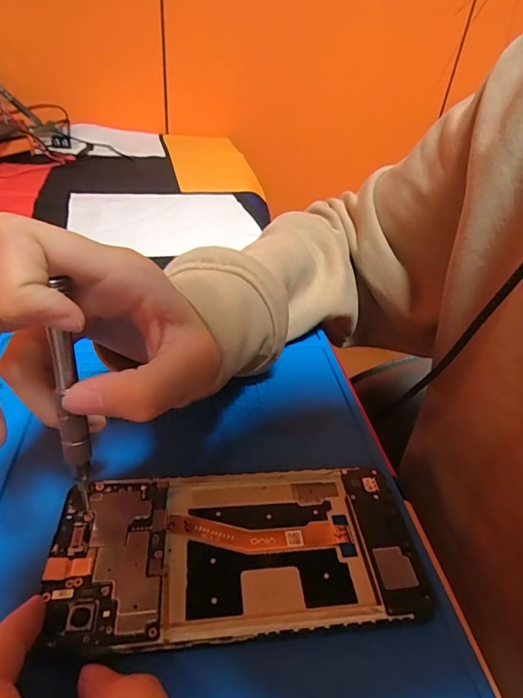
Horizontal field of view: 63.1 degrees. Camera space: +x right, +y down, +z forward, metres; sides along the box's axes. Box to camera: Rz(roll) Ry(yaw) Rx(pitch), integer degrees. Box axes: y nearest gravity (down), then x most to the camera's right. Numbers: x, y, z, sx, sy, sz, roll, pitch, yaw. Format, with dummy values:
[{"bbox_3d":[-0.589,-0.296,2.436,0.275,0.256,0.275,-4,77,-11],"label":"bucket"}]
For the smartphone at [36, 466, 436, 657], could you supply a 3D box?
[{"bbox_3d":[-0.010,0.083,0.180,0.148,0.006,0.070,0,37,-8],"label":"smartphone"}]

